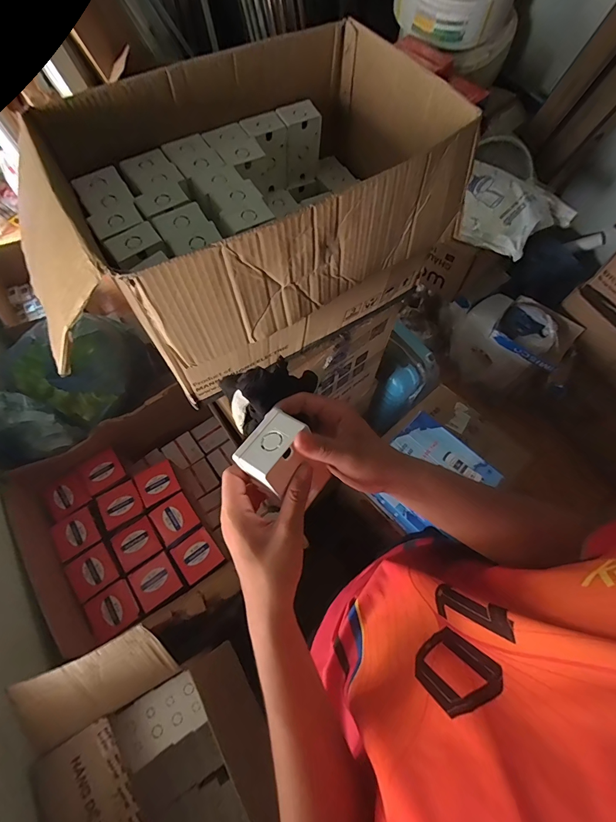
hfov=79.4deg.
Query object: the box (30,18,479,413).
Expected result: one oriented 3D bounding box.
[{"bbox_3d":[-0.074,-0.274,0.537,0.537,0.244,0.342,-33,70,-15],"label":"box"}]

